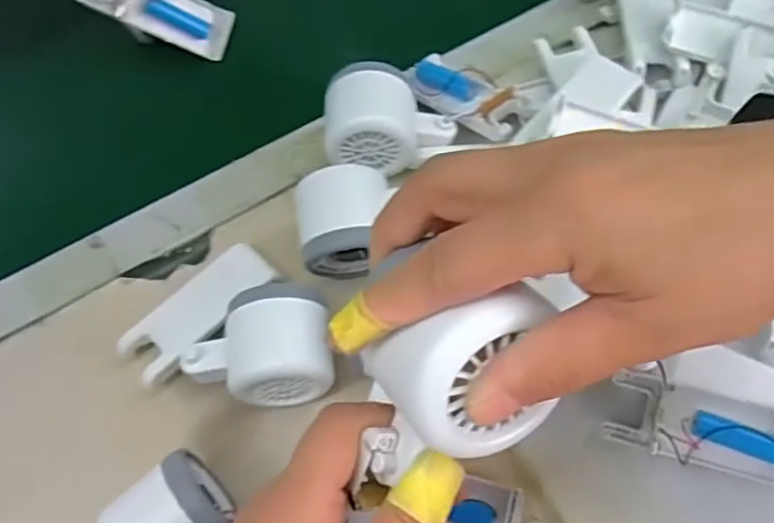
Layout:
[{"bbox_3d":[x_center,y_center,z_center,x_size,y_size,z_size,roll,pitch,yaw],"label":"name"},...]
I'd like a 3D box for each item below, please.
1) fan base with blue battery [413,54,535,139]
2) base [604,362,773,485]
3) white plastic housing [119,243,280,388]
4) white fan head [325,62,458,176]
[{"bbox_3d":[0.053,-0.113,0.464,0.044,0.017,0.101,-38,54,-15],"label":"fan base with blue battery"},{"bbox_3d":[0.181,0.088,0.355,0.116,0.024,0.046,12,65,11],"label":"base"},{"bbox_3d":[-0.117,0.030,0.420,0.042,0.017,0.099,37,72,21],"label":"white plastic housing"},{"bbox_3d":[0.001,-0.090,0.435,0.083,0.047,0.061,-1,63,5],"label":"white fan head"}]

